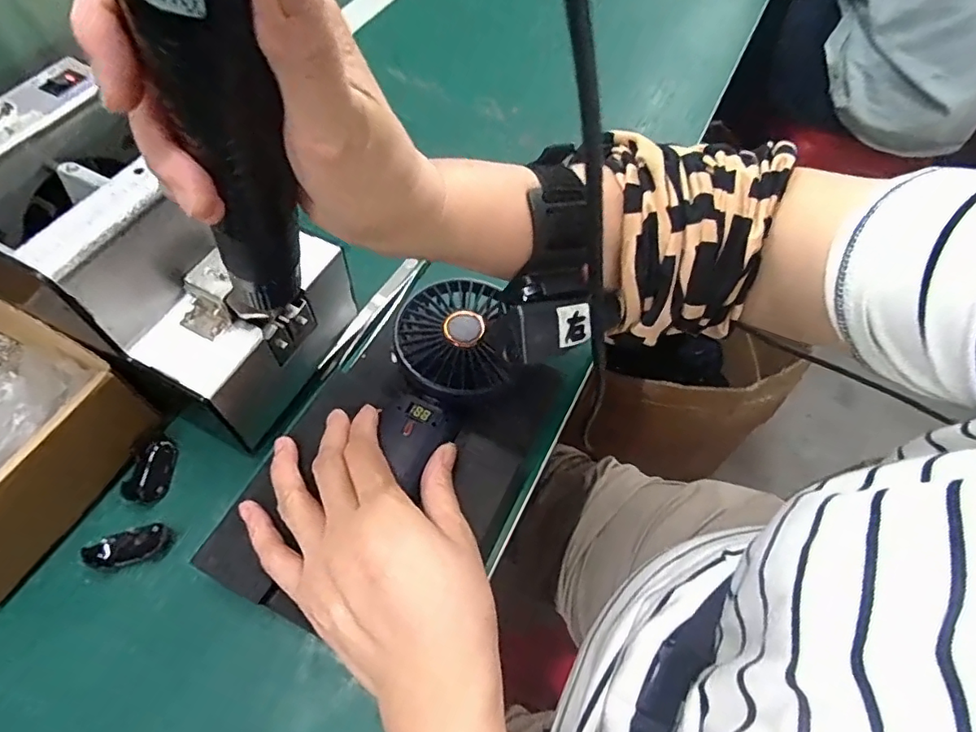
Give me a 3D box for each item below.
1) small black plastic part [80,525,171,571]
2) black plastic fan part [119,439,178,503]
[{"bbox_3d":[-0.212,0.105,0.321,0.040,0.016,0.020,-21,61,-10],"label":"small black plastic part"},{"bbox_3d":[-0.213,0.067,0.346,0.022,0.012,0.040,6,60,6],"label":"black plastic fan part"}]

